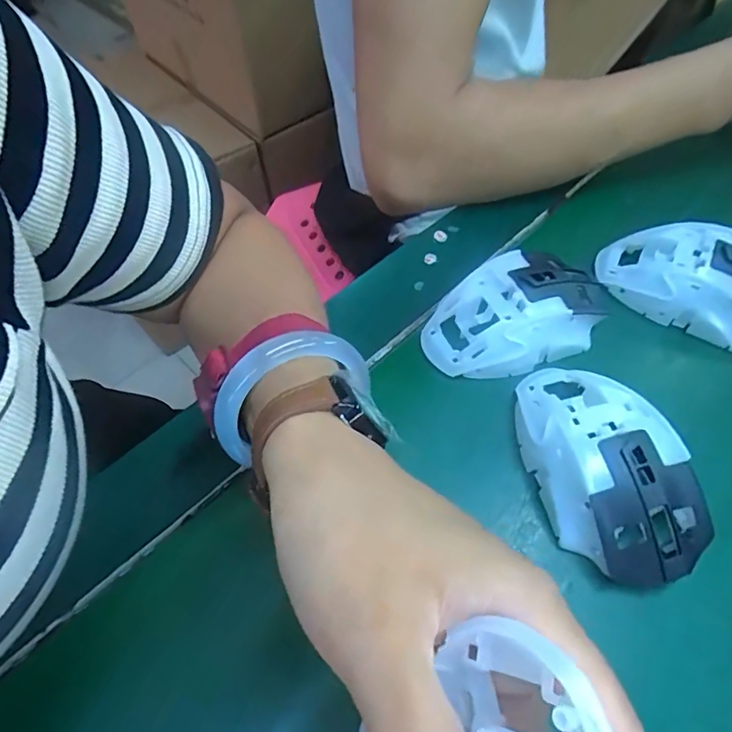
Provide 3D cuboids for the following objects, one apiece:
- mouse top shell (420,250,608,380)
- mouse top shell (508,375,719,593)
[{"bbox_3d":[0.091,-0.033,0.302,0.116,0.031,0.071,-22,60,-14],"label":"mouse top shell"},{"bbox_3d":[0.116,0.047,0.253,0.071,0.036,0.117,-15,58,-10],"label":"mouse top shell"}]

